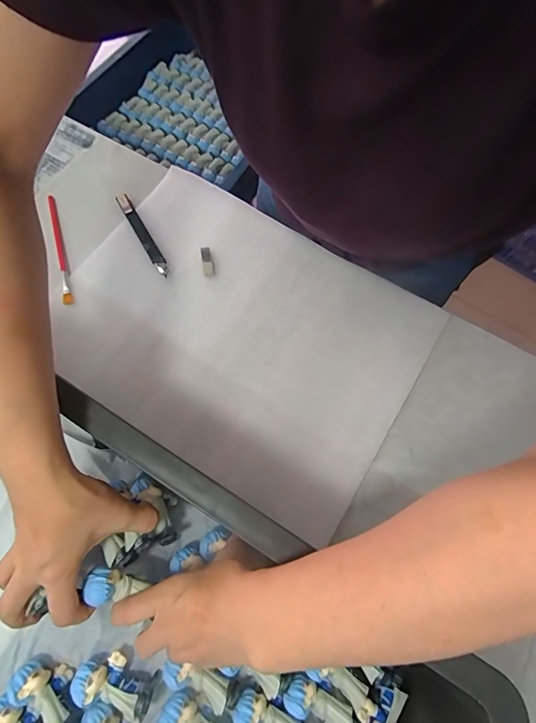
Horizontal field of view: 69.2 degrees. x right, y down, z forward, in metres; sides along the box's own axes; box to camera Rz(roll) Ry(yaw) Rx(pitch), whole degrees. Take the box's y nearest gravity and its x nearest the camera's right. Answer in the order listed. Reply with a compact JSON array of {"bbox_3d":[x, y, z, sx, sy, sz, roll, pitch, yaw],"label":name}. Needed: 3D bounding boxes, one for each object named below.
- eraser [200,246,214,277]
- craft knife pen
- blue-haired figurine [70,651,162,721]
[{"bbox_3d":[-0.074,-0.122,0.474,0.012,0.008,0.038,-11,67,-7],"label":"eraser"},{"bbox_3d":[-0.158,-0.161,0.488,0.016,0.012,0.135,-29,73,-12],"label":"craft knife pen"},{"bbox_3d":[-0.120,0.254,0.308,0.063,0.026,0.035,22,67,-6],"label":"blue-haired figurine"}]

